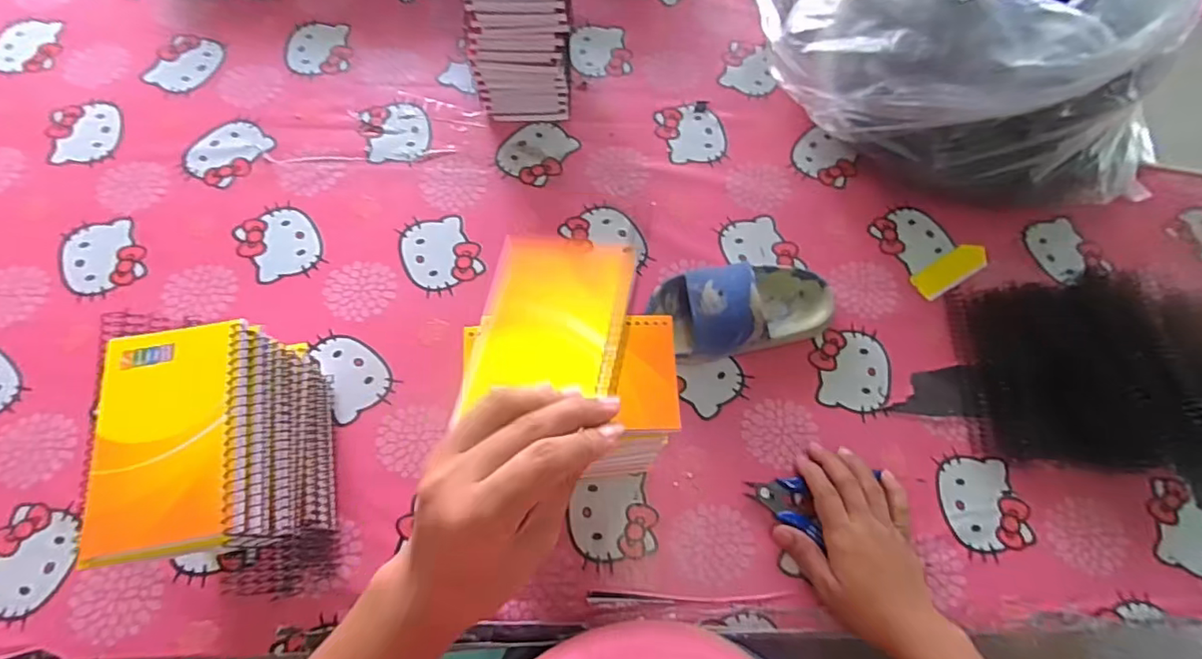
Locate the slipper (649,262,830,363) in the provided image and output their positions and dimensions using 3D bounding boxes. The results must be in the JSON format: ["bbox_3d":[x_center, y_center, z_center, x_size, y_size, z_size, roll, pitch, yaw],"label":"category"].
[{"bbox_3d":[0.132,-0.022,0.495,0.163,0.050,0.079,-7,69,-4],"label":"slipper"}]

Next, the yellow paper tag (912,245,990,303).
[{"bbox_3d":[0.351,-0.060,0.550,0.089,0.004,0.030,-29,64,-12],"label":"yellow paper tag"}]

